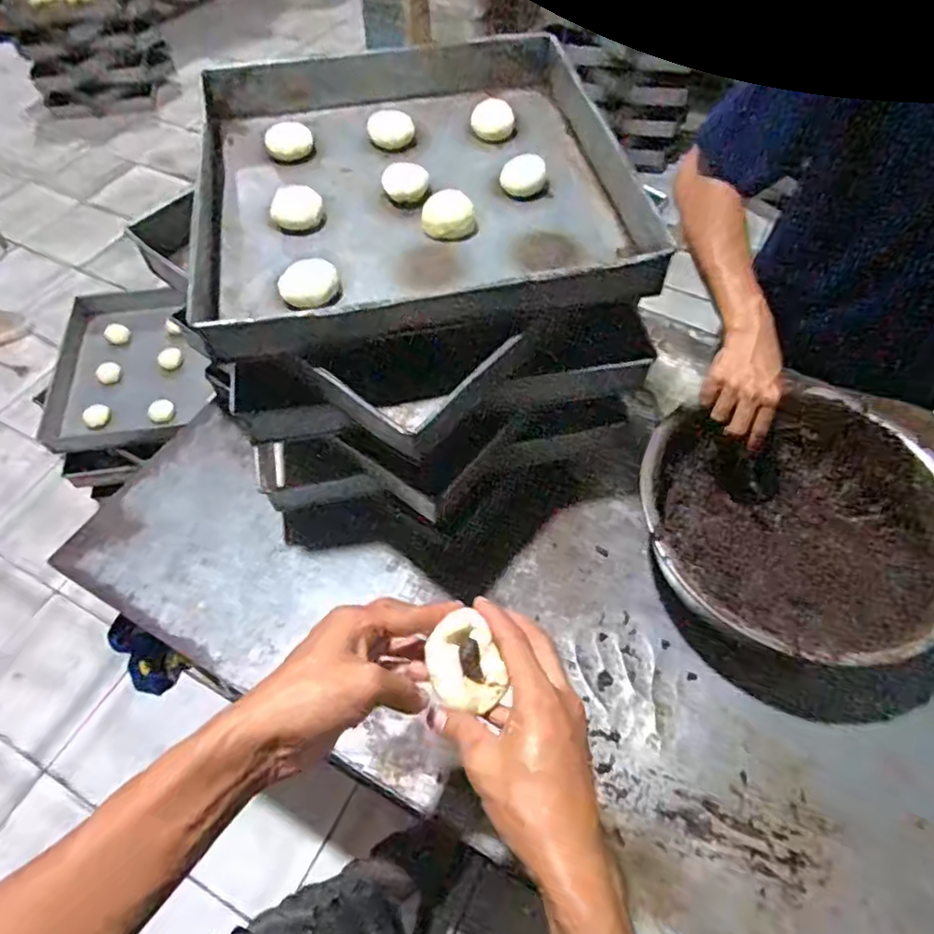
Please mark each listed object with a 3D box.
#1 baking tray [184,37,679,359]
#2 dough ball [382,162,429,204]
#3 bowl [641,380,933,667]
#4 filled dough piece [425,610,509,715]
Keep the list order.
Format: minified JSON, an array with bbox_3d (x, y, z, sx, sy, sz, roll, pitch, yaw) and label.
[{"bbox_3d":[-0.060,-0.335,0.734,0.464,0.057,0.469,-10,57,-6],"label":"baking tray"},{"bbox_3d":[-0.071,-0.328,0.731,0.051,0.026,0.041,-6,56,-4],"label":"dough ball"},{"bbox_3d":[0.394,0.079,0.758,0.345,0.133,0.339,-37,63,-22],"label":"bowl"},{"bbox_3d":[-0.004,0.143,0.459,0.046,0.032,0.065,-26,86,-17],"label":"filled dough piece"}]

